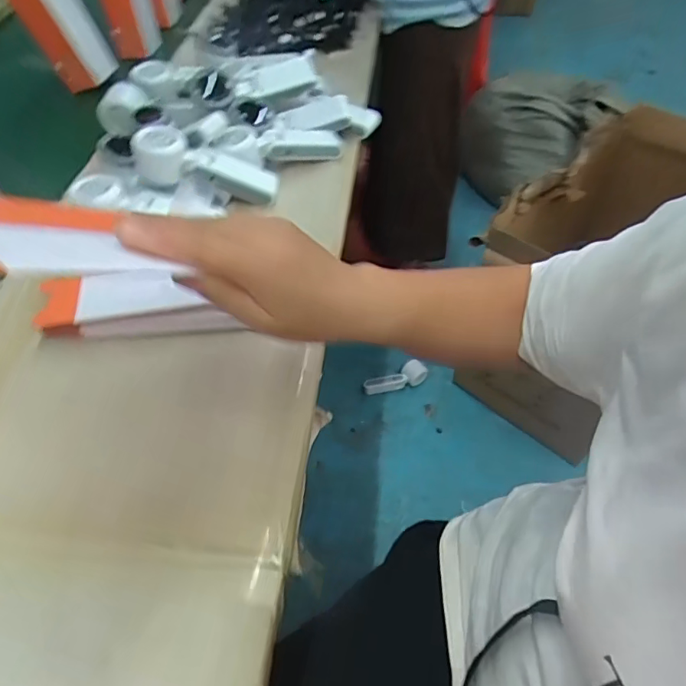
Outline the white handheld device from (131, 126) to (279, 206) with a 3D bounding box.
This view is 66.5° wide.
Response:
[{"bbox_3d":[-0.160,-0.205,0.621,0.169,0.053,0.045,13,50,-14],"label":"white handheld device"}]

